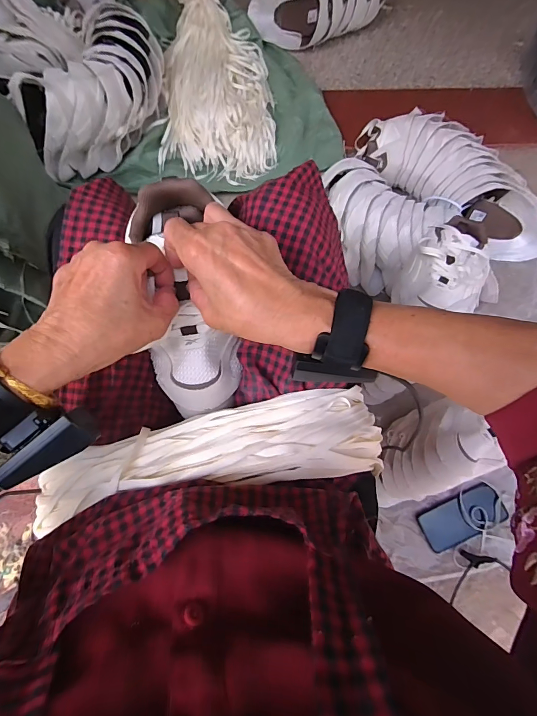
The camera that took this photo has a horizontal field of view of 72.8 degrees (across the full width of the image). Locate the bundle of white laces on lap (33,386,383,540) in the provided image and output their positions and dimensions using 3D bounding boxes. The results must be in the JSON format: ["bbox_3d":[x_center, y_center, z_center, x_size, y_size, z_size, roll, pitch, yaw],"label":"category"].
[{"bbox_3d":[-0.057,0.091,0.344,0.333,0.056,0.078,-10,69,-4],"label":"bundle of white laces on lap"}]

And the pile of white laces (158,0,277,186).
[{"bbox_3d":[-0.123,-0.704,0.923,0.273,0.140,0.529,0,69,0],"label":"pile of white laces"}]

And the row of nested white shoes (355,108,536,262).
[{"bbox_3d":[0.415,-0.401,0.816,0.466,0.147,0.161,29,72,11],"label":"row of nested white shoes"}]

